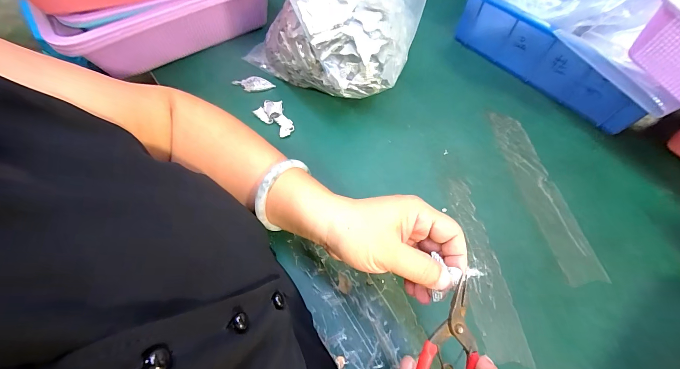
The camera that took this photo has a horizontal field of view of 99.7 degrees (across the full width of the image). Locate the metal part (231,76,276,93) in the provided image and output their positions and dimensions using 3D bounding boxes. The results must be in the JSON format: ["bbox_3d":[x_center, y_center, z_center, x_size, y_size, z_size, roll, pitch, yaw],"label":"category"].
[{"bbox_3d":[-0.127,-0.147,0.418,0.060,0.005,0.024,0,63,-1],"label":"metal part"}]

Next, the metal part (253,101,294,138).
[{"bbox_3d":[-0.085,-0.092,0.389,0.059,0.008,0.035,41,69,18],"label":"metal part"}]

